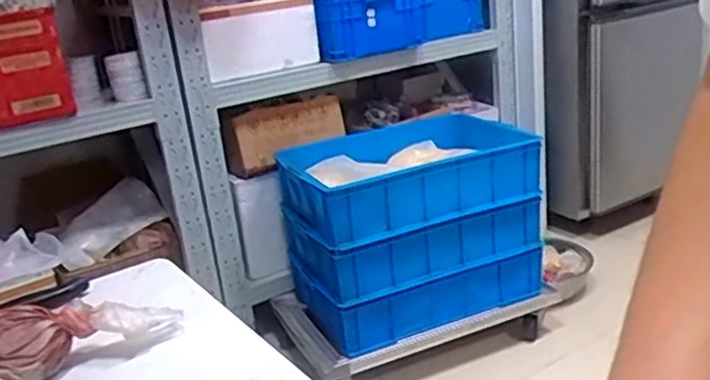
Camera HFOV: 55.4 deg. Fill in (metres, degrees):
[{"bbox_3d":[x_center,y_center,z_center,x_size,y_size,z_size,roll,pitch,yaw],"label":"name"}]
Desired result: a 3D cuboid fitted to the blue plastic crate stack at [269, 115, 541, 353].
[{"bbox_3d":[0.132,0.098,1.981,0.684,0.455,0.485,-16,21,-24],"label":"blue plastic crate stack"}]

